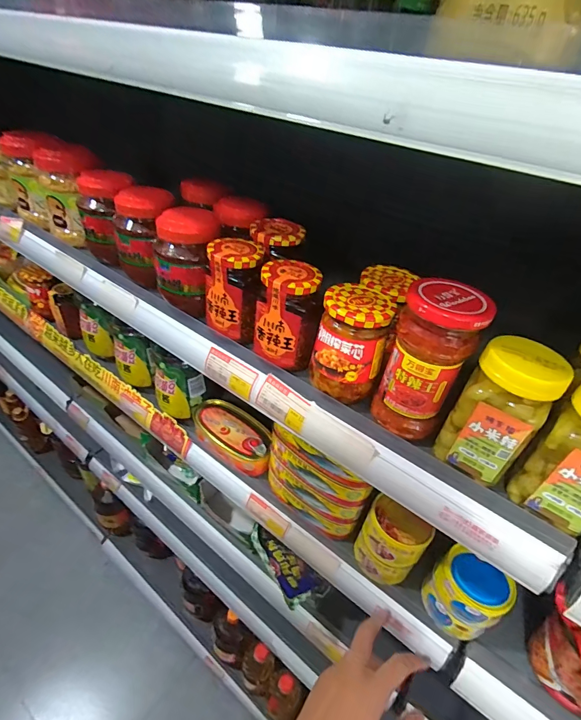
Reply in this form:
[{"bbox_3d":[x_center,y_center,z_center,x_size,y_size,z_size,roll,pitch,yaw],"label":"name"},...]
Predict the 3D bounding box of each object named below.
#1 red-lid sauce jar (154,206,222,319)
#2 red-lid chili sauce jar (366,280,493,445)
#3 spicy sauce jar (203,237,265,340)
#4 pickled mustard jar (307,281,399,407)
[{"bbox_3d":[-0.124,-0.120,0.445,0.061,0.110,0.060,12,41,5],"label":"red-lid sauce jar"},{"bbox_3d":[0.117,0.002,0.322,0.060,0.128,0.056,25,43,20],"label":"red-lid chili sauce jar"},{"bbox_3d":[-0.065,-0.081,0.413,0.058,0.089,0.063,9,40,1],"label":"spicy sauce jar"},{"bbox_3d":[0.058,-0.017,0.359,0.063,0.091,0.063,17,41,11],"label":"pickled mustard jar"}]

